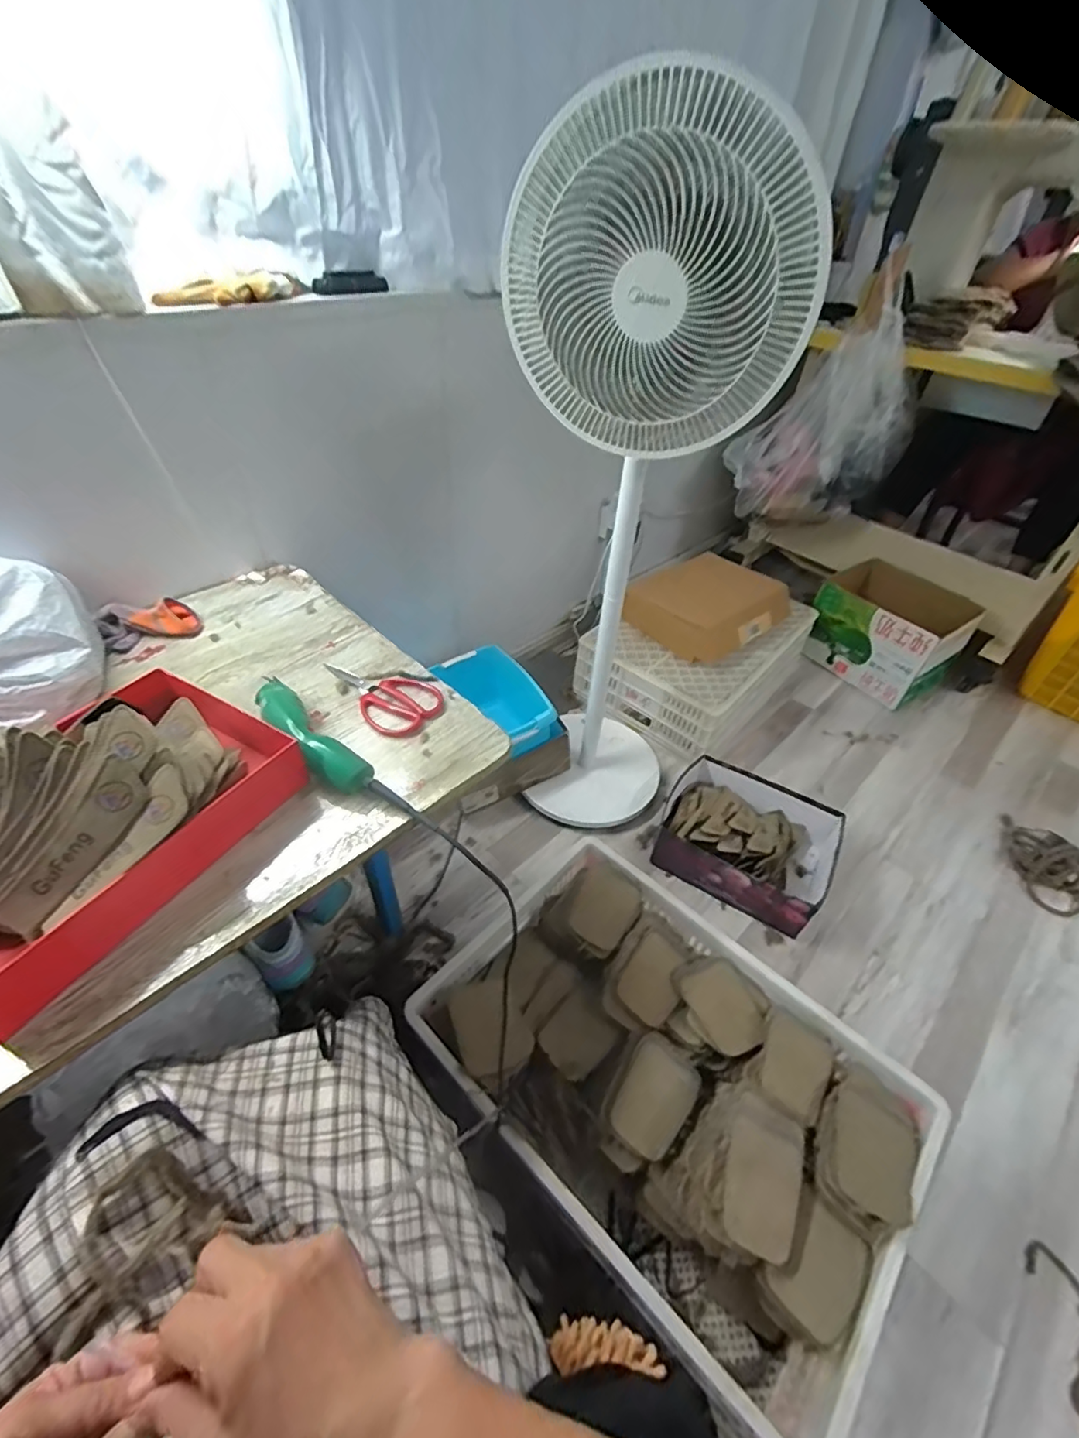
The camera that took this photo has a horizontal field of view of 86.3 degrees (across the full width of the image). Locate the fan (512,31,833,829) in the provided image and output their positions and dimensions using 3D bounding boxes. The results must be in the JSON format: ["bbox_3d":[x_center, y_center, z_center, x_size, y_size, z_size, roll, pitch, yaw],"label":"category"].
[{"bbox_3d":[0.161,-0.247,0.993,0.323,1.087,0.349,21,44,18],"label":"fan"}]

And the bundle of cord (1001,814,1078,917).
[{"bbox_3d":[1.098,0.313,1.230,0.170,0.034,0.235,22,44,18],"label":"bundle of cord"}]

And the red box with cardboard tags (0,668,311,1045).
[{"bbox_3d":[-0.438,0.068,0.545,0.247,0.123,0.332,24,46,20],"label":"red box with cardboard tags"}]

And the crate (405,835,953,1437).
[{"bbox_3d":[0.166,0.503,0.816,0.596,0.215,0.424,34,49,29],"label":"crate"}]

